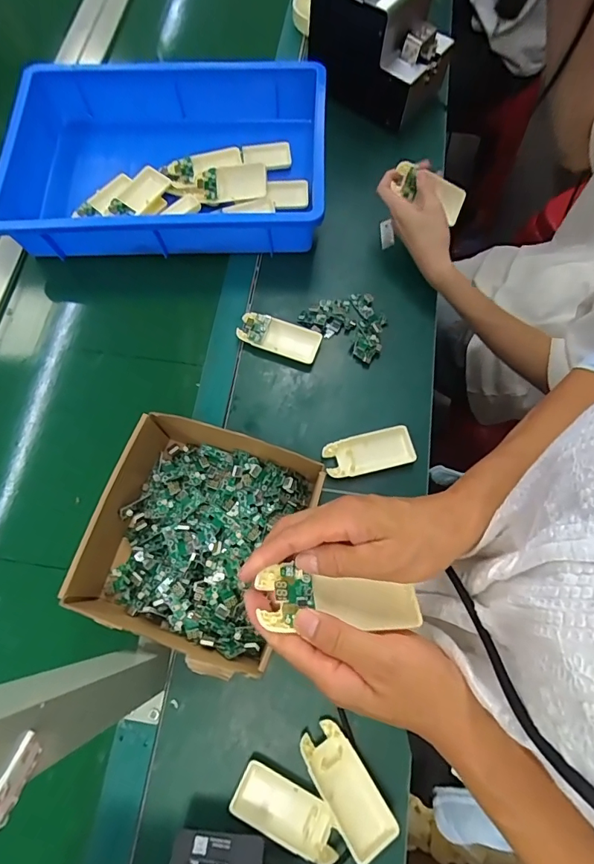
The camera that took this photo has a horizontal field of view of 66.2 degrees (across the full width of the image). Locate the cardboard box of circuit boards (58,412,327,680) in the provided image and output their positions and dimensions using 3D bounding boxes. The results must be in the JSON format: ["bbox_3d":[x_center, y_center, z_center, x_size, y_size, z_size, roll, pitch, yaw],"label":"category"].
[{"bbox_3d":[-0.104,0.104,0.484,0.212,0.078,0.219,16,72,7],"label":"cardboard box of circuit boards"}]

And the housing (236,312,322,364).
[{"bbox_3d":[-0.022,-0.123,0.589,0.106,0.029,0.049,22,72,8],"label":"housing"}]

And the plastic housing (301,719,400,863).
[{"bbox_3d":[0.046,0.329,0.424,0.045,0.011,0.104,-33,57,-10],"label":"plastic housing"}]

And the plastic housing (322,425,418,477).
[{"bbox_3d":[0.085,0.024,0.538,0.104,0.013,0.047,-12,71,-3],"label":"plastic housing"}]

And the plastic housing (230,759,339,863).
[{"bbox_3d":[-0.008,0.352,0.424,0.101,0.017,0.046,24,73,9],"label":"plastic housing"}]

